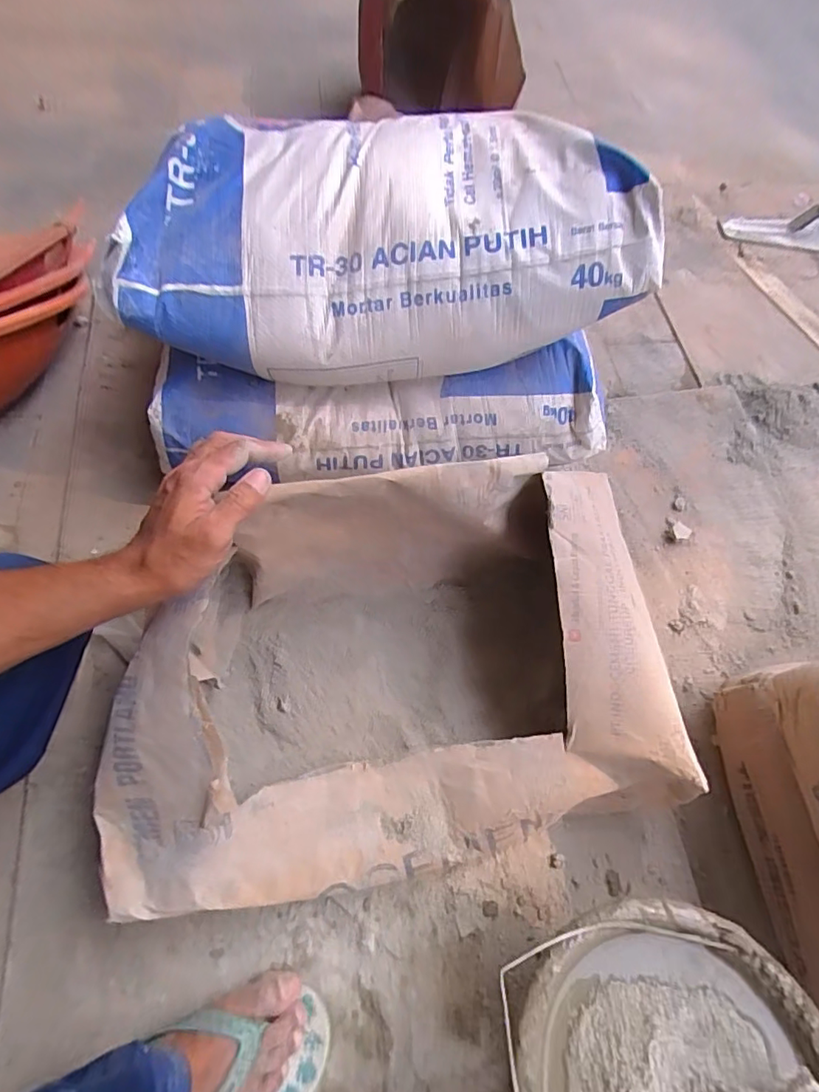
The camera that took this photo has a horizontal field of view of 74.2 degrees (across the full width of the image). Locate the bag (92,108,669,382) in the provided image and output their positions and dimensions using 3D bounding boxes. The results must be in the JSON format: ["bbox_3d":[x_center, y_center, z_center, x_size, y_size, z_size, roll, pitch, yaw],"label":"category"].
[{"bbox_3d":[-0.028,-0.350,0.631,0.554,0.181,0.296,1,64,-4],"label":"bag"}]

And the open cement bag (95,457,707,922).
[{"bbox_3d":[-0.017,0.132,0.527,0.506,0.253,0.323,-7,64,-7],"label":"open cement bag"}]

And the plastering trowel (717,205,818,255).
[{"bbox_3d":[0.762,-0.621,1.068,0.292,0.062,0.085,2,64,-3],"label":"plastering trowel"}]

